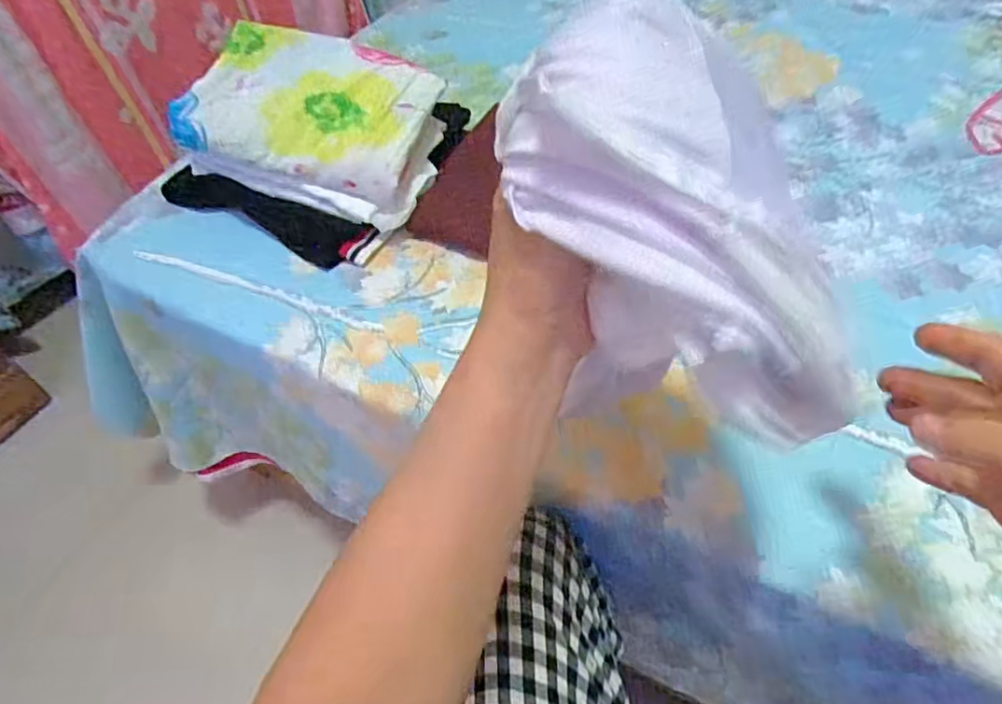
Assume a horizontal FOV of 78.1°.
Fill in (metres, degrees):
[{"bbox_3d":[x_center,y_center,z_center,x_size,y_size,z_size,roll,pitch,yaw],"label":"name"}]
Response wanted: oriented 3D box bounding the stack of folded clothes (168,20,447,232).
[{"bbox_3d":[-0.188,-0.242,0.651,0.247,0.108,0.163,13,52,15],"label":"stack of folded clothes"}]

